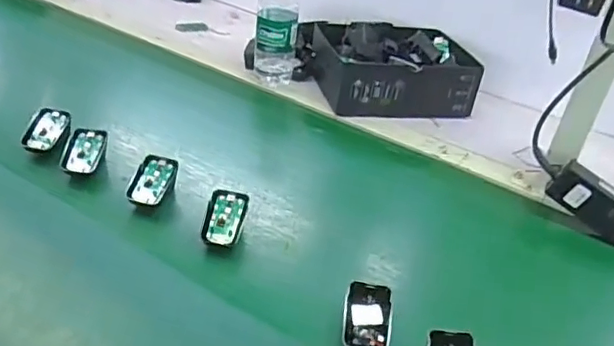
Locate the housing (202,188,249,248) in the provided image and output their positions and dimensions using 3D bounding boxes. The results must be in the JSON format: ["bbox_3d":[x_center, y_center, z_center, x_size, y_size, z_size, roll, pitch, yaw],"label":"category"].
[{"bbox_3d":[-0.092,0.051,0.635,0.042,0.012,0.066,17,62,-12],"label":"housing"}]

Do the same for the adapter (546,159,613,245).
[{"bbox_3d":[0.364,0.040,0.709,0.116,0.057,0.030,39,42,5],"label":"adapter"}]

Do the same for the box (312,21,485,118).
[{"bbox_3d":[0.152,-0.177,0.962,0.265,0.093,0.179,-2,35,-14],"label":"box"}]

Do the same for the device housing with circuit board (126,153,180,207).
[{"bbox_3d":[-0.186,0.010,0.682,0.044,0.018,0.067,24,62,-10],"label":"device housing with circuit board"}]

